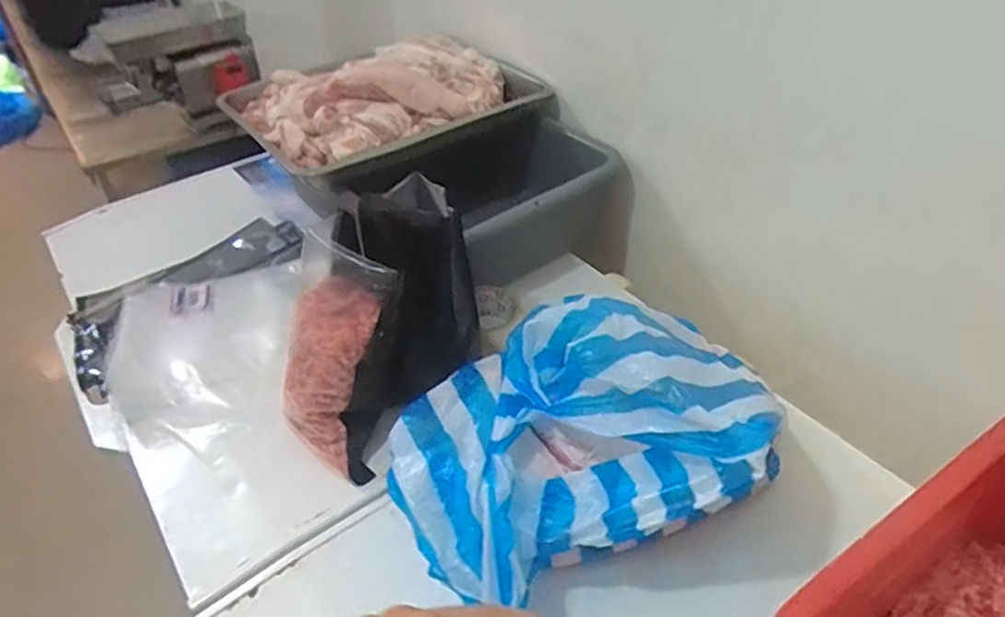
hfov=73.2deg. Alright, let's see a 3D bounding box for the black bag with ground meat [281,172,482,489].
[{"bbox_3d":[-0.143,0.014,0.757,0.143,0.240,0.237,31,49,32],"label":"black bag with ground meat"}]

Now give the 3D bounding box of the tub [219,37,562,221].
[{"bbox_3d":[-0.179,-0.296,1.110,0.444,0.215,0.321,-24,45,-26],"label":"tub"}]

